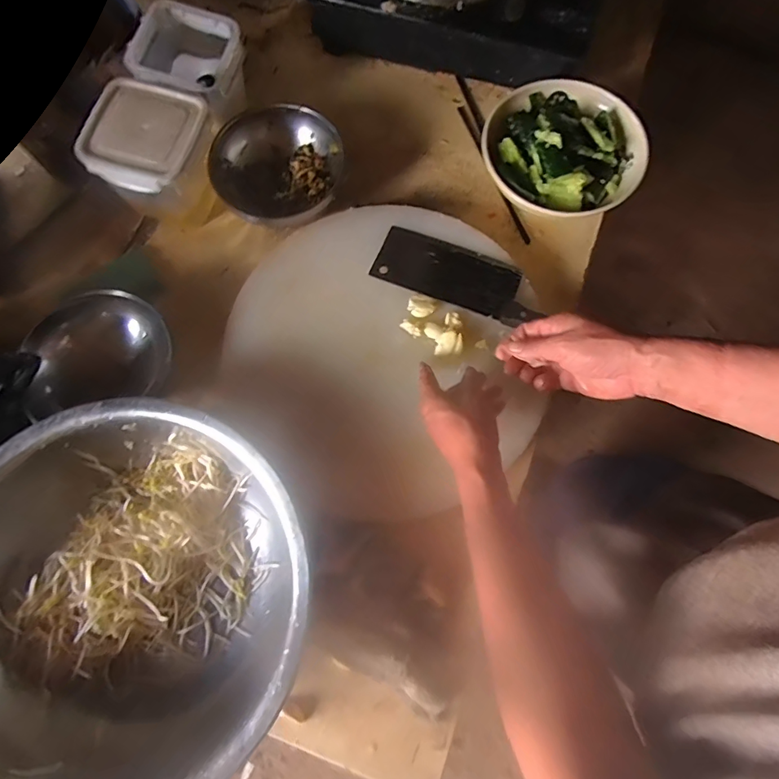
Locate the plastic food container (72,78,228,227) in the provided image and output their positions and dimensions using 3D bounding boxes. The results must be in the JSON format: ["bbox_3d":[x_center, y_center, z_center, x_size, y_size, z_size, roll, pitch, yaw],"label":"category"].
[{"bbox_3d":[-0.289,-0.294,0.581,0.126,0.119,0.134,13,76,3],"label":"plastic food container"}]

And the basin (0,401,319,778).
[{"bbox_3d":[-0.255,0.202,0.469,0.354,0.127,0.340,0,76,0],"label":"basin"}]

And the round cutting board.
[{"bbox_3d":[-0.002,-0.053,0.529,0.370,0.031,0.372,0,76,0],"label":"round cutting board"}]

